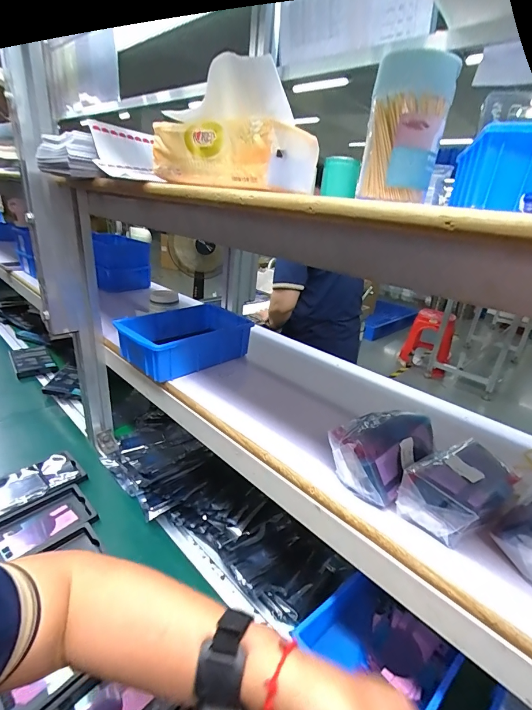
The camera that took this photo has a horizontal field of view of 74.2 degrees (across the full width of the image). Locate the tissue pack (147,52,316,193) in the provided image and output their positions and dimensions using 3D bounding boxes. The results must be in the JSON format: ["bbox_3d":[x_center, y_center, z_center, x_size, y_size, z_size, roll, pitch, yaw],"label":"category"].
[{"bbox_3d":[-0.025,-0.202,0.324,0.121,0.084,0.098,19,28,28],"label":"tissue pack"}]

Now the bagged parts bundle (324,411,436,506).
[{"bbox_3d":[0.121,0.100,0.377,0.080,0.073,0.106,25,31,37],"label":"bagged parts bundle"}]

